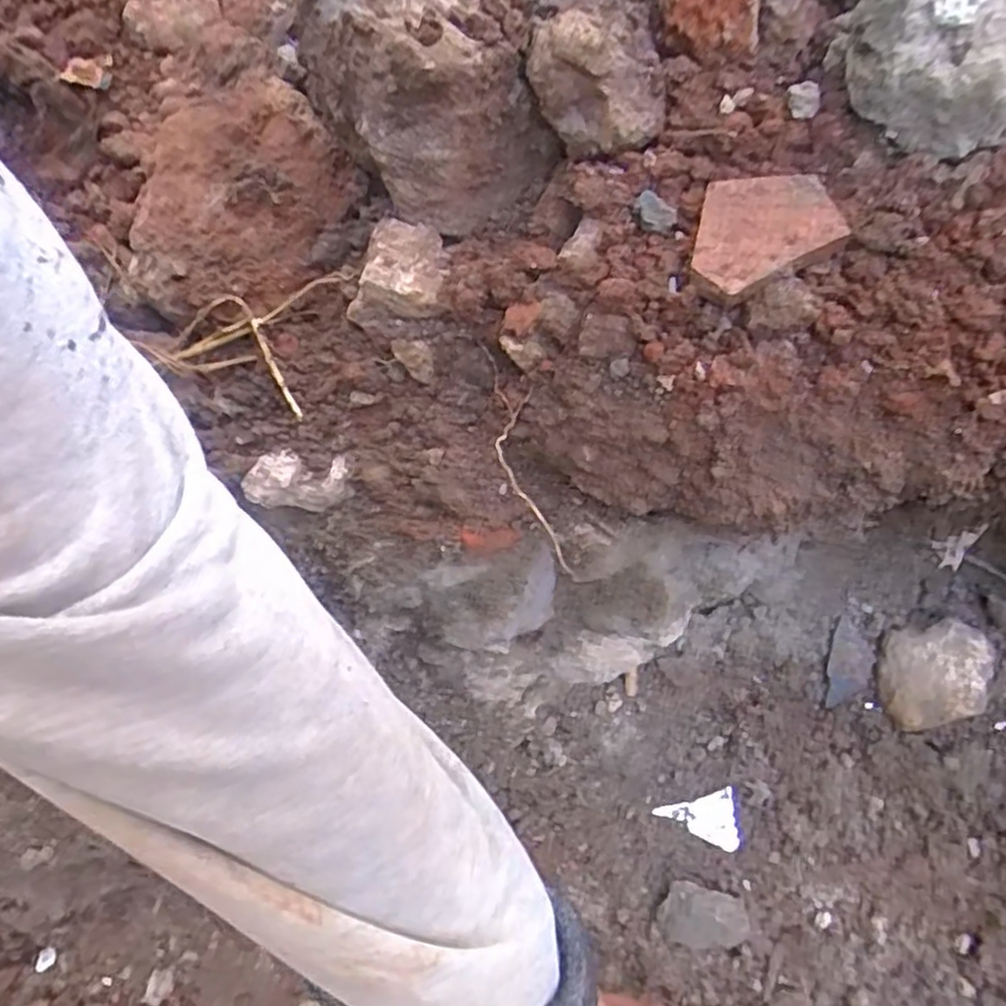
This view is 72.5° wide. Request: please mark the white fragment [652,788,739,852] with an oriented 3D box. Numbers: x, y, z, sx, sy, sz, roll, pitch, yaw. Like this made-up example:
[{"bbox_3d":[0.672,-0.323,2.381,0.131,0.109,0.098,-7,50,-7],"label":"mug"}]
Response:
[{"bbox_3d":[0.113,0.185,0.399,0.044,0.004,0.033,-9,87,13],"label":"white fragment"}]

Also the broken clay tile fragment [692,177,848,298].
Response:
[{"bbox_3d":[0.093,-0.096,0.242,0.047,0.004,0.049,8,69,16],"label":"broken clay tile fragment"}]

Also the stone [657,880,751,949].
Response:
[{"bbox_3d":[0.113,0.230,0.380,0.049,0.023,0.027,11,54,6],"label":"stone"}]

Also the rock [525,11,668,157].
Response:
[{"bbox_3d":[0.035,-0.160,0.259,0.053,0.045,0.044,6,54,3],"label":"rock"}]

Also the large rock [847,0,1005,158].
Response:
[{"bbox_3d":[0.157,-0.167,0.242,0.073,0.049,0.073,18,55,12],"label":"large rock"}]

